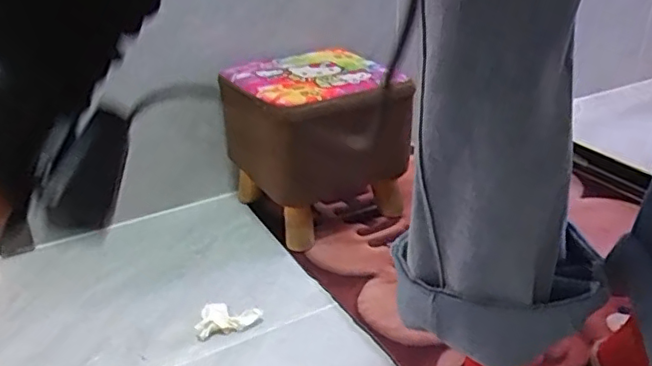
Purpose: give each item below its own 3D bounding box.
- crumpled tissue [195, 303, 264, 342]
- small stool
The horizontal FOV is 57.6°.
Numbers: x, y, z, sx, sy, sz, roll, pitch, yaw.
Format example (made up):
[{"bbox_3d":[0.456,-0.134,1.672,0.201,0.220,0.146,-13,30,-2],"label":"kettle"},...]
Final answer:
[{"bbox_3d":[-0.132,0.176,0.795,0.085,0.026,0.055,-10,29,-14],"label":"crumpled tissue"},{"bbox_3d":[-0.035,-0.070,1.012,0.234,0.253,0.235,-16,31,-24],"label":"small stool"}]

